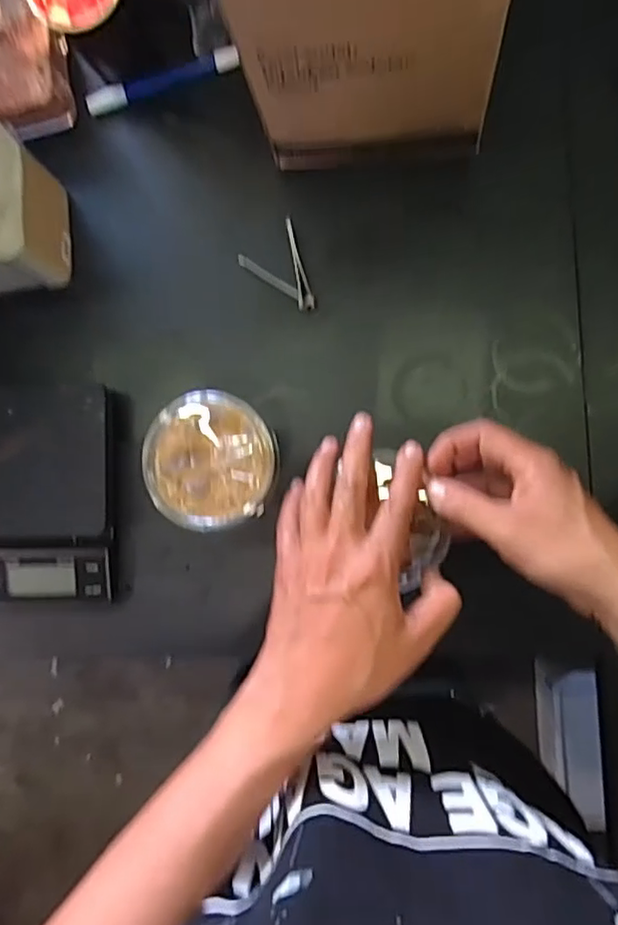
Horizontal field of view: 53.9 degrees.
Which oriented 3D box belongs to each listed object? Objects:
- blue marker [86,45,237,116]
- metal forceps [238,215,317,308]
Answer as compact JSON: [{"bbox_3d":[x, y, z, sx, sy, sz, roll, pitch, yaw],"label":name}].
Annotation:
[{"bbox_3d":[-0.132,-0.343,0.549,0.142,0.016,0.014,-16,85,6],"label":"blue marker"},{"bbox_3d":[-0.028,-0.160,0.523,0.052,0.022,0.075,-17,85,6],"label":"metal forceps"}]

